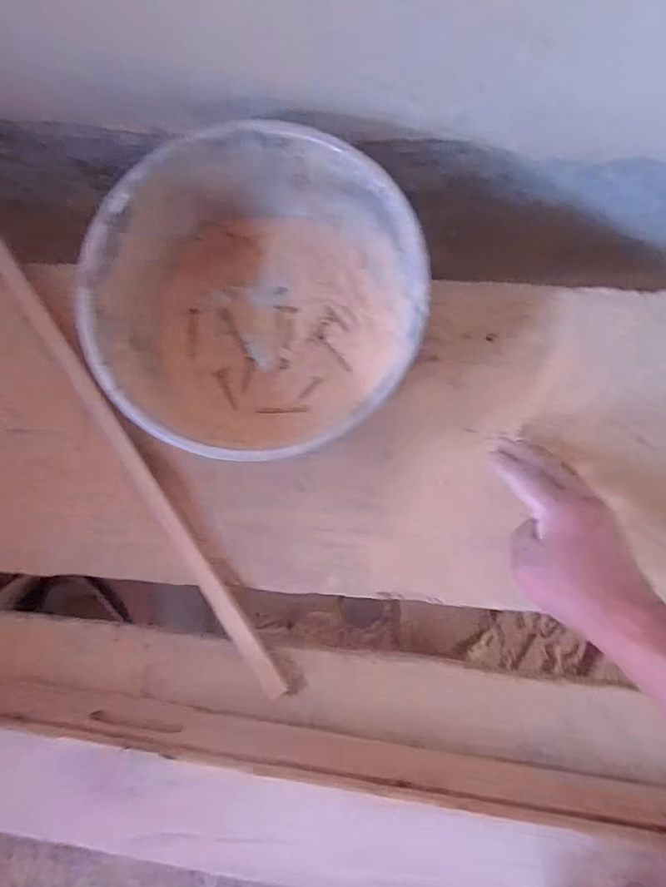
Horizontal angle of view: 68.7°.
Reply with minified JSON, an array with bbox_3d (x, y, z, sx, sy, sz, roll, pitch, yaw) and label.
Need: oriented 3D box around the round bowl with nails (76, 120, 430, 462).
[{"bbox_3d":[-0.064,-0.122,0.425,0.266,0.090,0.260,0,85,3],"label":"round bowl with nails"}]

